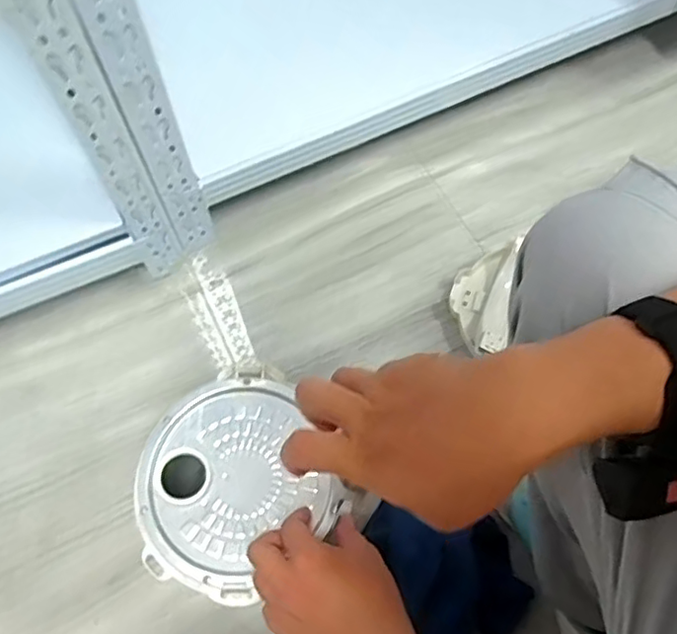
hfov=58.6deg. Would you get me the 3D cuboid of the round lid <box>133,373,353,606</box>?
[{"bbox_3d":[-0.105,0.153,0.568,0.175,0.017,0.189,-25,67,-11],"label":"round lid"}]

